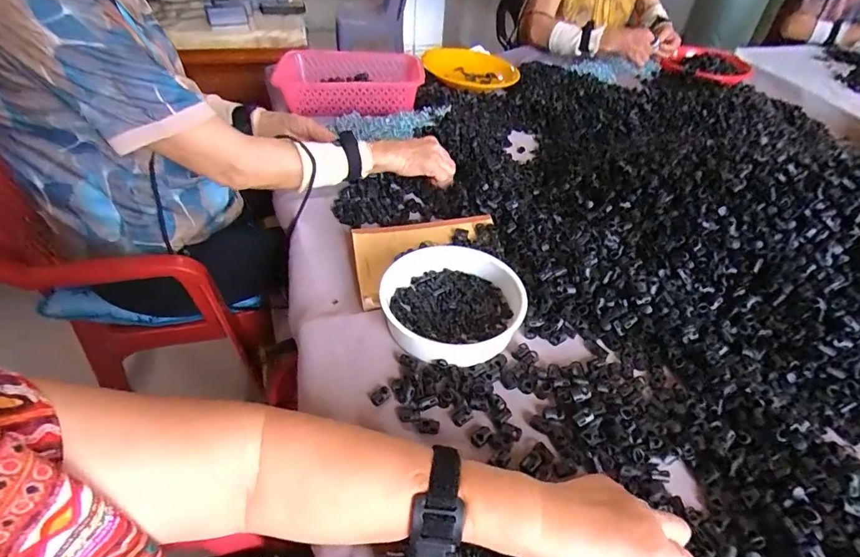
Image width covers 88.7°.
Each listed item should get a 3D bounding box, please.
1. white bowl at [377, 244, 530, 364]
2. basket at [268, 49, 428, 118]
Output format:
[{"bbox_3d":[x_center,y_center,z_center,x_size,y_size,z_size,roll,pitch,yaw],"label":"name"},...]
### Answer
[{"bbox_3d":[0.027,0.024,0.517,0.161,0.045,0.162,2,44,-2],"label":"white bowl"},{"bbox_3d":[-0.169,-0.439,0.968,0.280,0.074,0.240,-1,45,-5],"label":"basket"}]

